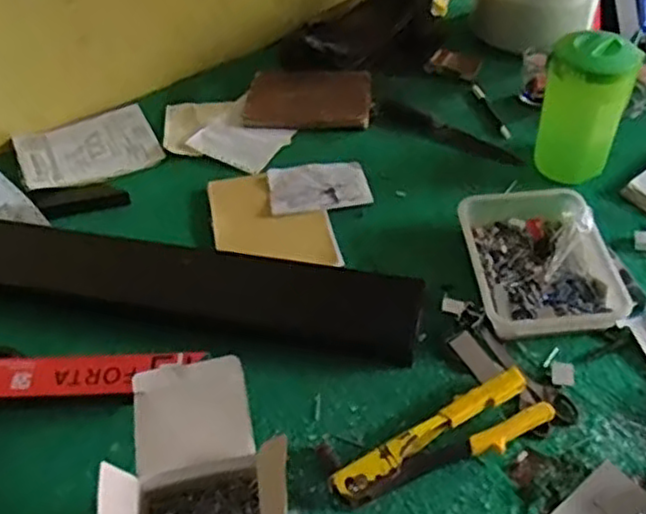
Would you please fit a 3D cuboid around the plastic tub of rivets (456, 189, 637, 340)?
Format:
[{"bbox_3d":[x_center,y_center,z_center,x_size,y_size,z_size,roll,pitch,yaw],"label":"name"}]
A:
[{"bbox_3d":[0.274,0.007,0.902,0.173,0.056,0.225,-6,48,-2],"label":"plastic tub of rivets"}]

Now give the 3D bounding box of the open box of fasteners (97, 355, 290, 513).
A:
[{"bbox_3d":[-0.115,0.220,0.694,0.157,0.121,0.204,-5,48,-1],"label":"open box of fasteners"}]

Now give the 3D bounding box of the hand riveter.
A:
[{"bbox_3d":[0.130,0.202,0.753,0.243,0.033,0.072,-26,51,-18],"label":"hand riveter"}]

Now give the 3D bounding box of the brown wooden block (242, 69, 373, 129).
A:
[{"bbox_3d":[-0.025,-0.271,1.193,0.210,0.022,0.126,-1,48,3],"label":"brown wooden block"}]

